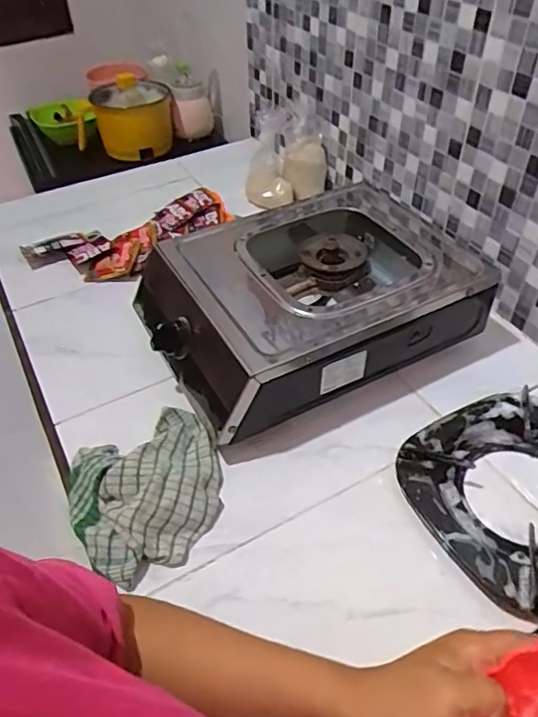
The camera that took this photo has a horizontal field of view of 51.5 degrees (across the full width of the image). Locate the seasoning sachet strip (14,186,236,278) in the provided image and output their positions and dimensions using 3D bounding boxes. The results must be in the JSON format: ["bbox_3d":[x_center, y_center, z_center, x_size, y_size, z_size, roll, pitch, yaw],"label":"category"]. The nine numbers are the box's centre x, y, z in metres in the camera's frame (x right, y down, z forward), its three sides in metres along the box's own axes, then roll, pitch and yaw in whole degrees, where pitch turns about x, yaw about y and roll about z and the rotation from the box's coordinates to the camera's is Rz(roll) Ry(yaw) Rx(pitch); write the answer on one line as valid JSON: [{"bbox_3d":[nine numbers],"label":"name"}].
[{"bbox_3d":[-0.222,-0.190,0.923,0.341,0.034,0.161,-20,51,-11],"label":"seasoning sachet strip"}]

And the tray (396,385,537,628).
[{"bbox_3d":[0.255,0.134,0.560,0.212,0.033,0.214,-23,48,-21],"label":"tray"}]

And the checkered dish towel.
[{"bbox_3d":[-0.124,0.129,0.574,0.156,0.041,0.165,-21,47,-19],"label":"checkered dish towel"}]

